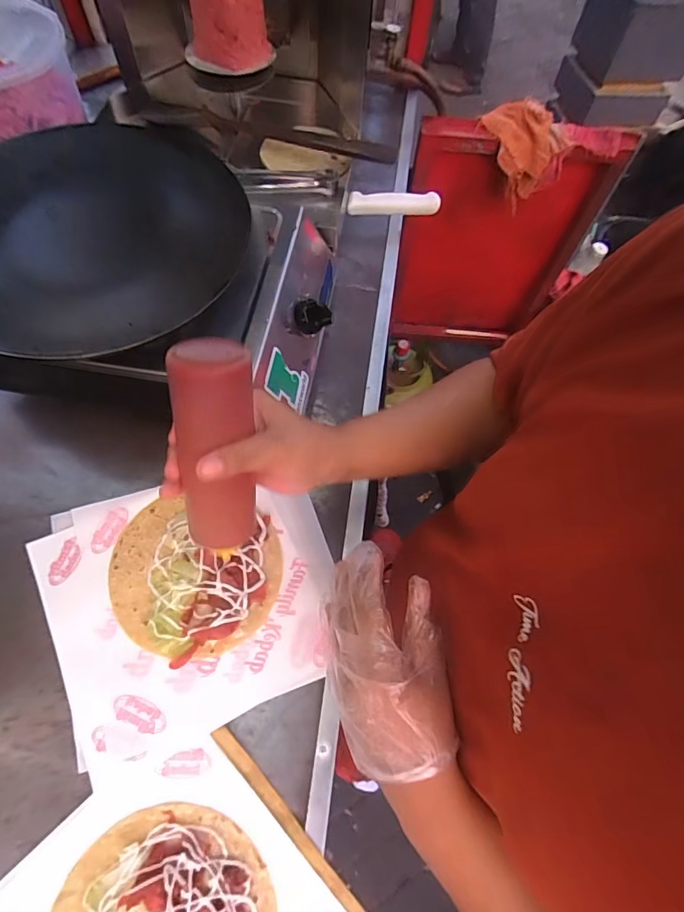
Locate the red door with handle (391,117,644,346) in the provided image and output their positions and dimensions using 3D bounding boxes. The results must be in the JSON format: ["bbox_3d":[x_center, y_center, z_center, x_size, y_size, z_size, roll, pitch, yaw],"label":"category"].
[{"bbox_3d":[0.393,-0.526,1.215,0.474,0.644,0.079,-2,62,-5],"label":"red door with handle"}]

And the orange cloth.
[{"bbox_3d":[0.374,-0.640,0.956,0.157,0.140,0.115,-15,64,-12],"label":"orange cloth"}]

